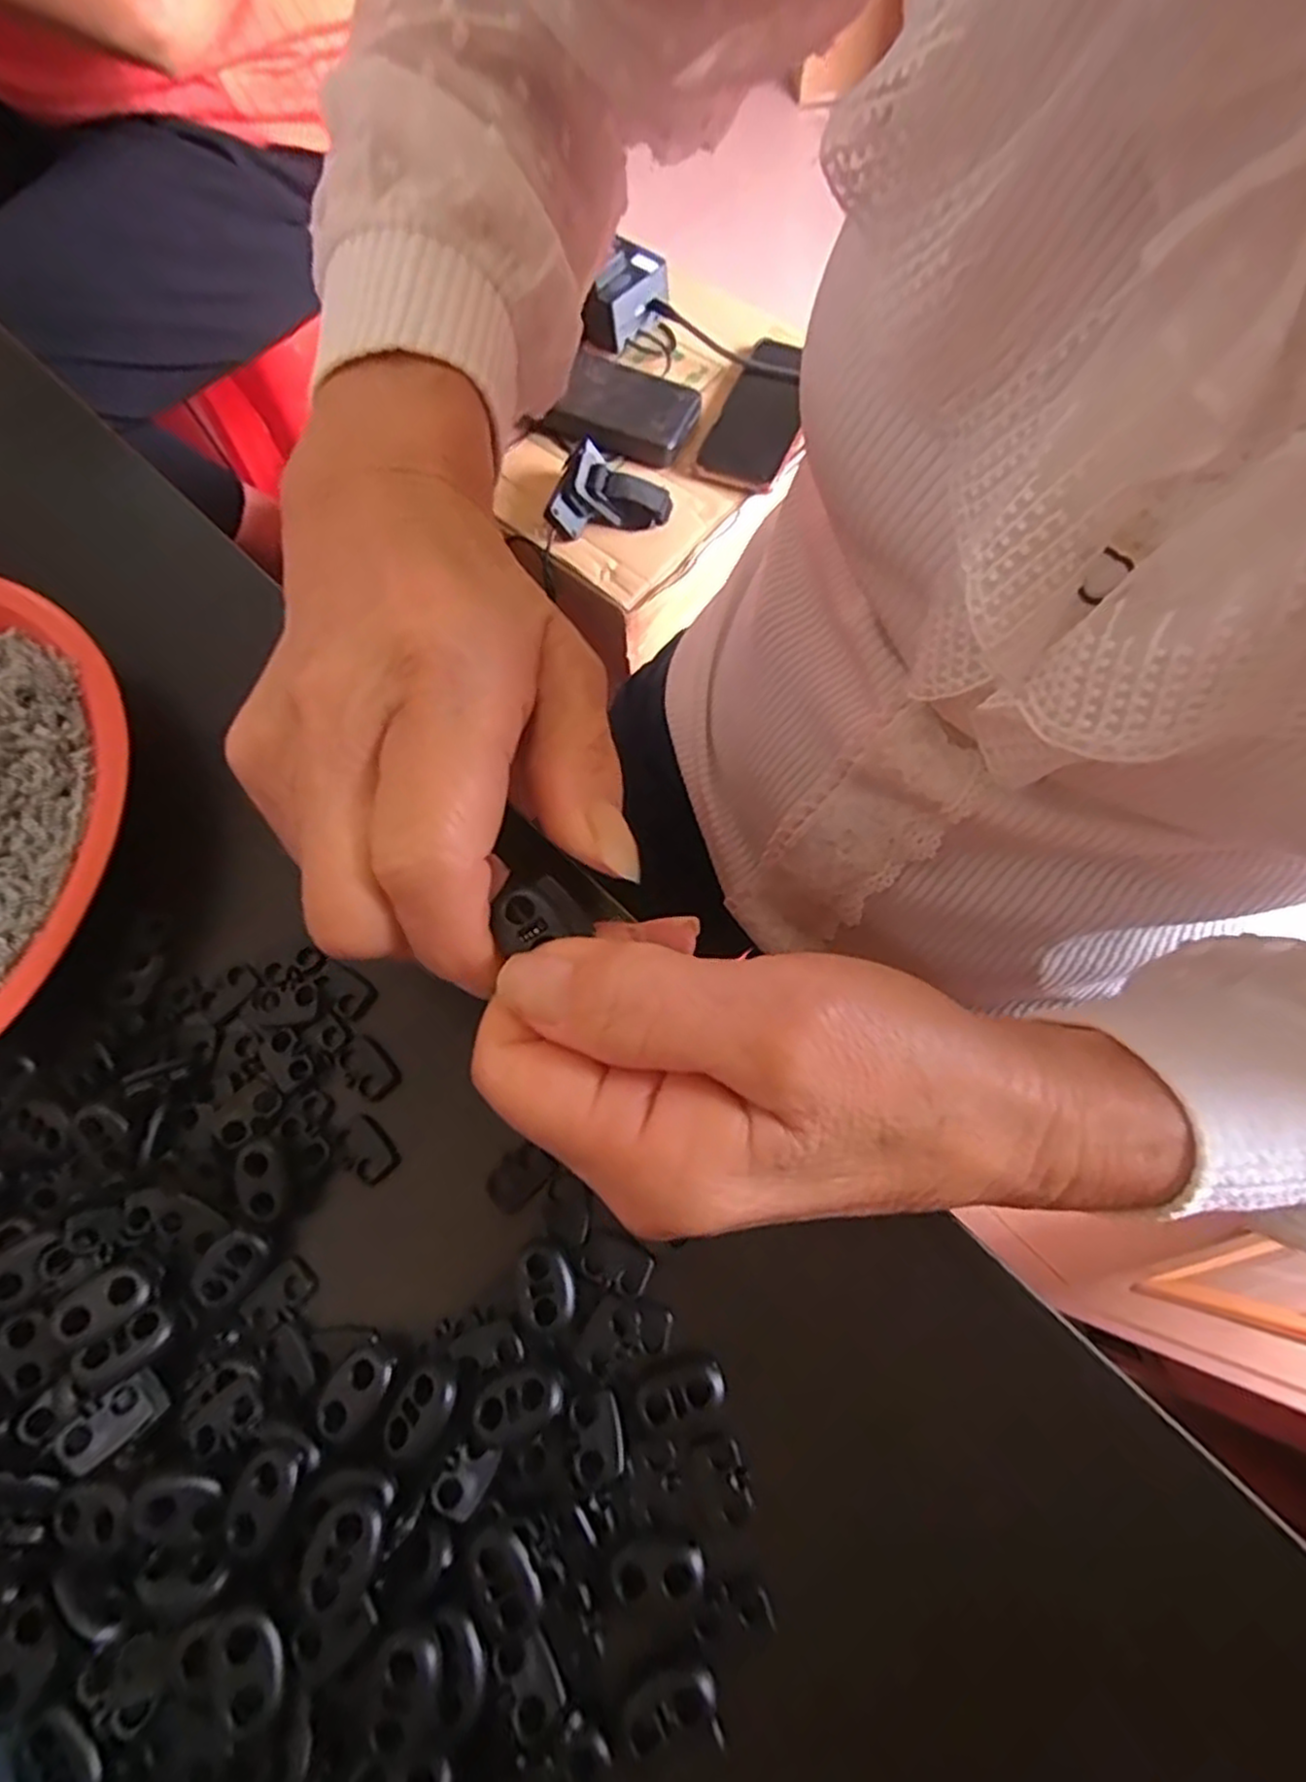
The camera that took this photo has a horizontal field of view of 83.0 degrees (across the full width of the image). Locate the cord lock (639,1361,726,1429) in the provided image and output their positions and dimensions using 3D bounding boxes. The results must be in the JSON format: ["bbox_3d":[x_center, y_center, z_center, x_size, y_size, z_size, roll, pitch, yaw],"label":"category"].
[{"bbox_3d":[0.007,0.119,0.175,0.020,0.005,0.009,-18,71,-4],"label":"cord lock"}]

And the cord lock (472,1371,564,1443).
[{"bbox_3d":[-0.032,0.119,0.172,0.020,0.010,0.011,-17,71,-4],"label":"cord lock"}]

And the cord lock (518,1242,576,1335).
[{"bbox_3d":[-0.026,0.098,0.183,0.012,0.007,0.019,-19,71,-4],"label":"cord lock"}]

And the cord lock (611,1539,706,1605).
[{"bbox_3d":[0.001,0.150,0.163,0.020,0.004,0.010,-5,71,1],"label":"cord lock"}]

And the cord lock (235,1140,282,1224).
[{"bbox_3d":[-0.102,0.075,0.191,0.010,0.006,0.020,-11,71,-2],"label":"cord lock"}]

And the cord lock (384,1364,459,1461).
[{"bbox_3d":[-0.055,0.122,0.171,0.013,0.004,0.019,31,75,12],"label":"cord lock"}]

